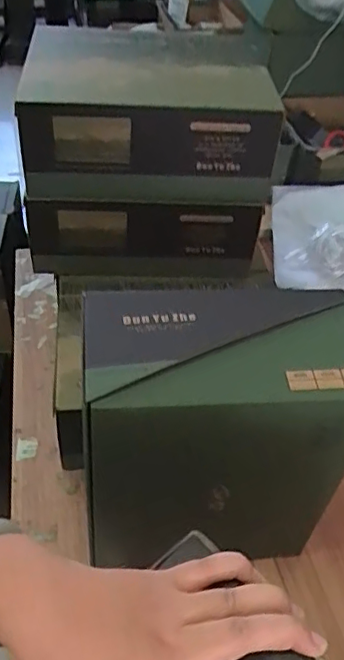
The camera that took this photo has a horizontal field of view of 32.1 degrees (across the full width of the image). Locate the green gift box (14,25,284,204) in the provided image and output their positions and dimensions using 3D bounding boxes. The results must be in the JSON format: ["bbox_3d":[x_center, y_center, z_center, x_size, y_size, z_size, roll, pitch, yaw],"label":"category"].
[{"bbox_3d":[-0.034,-0.310,0.841,0.334,0.142,0.258,-2,43,-6],"label":"green gift box"}]

